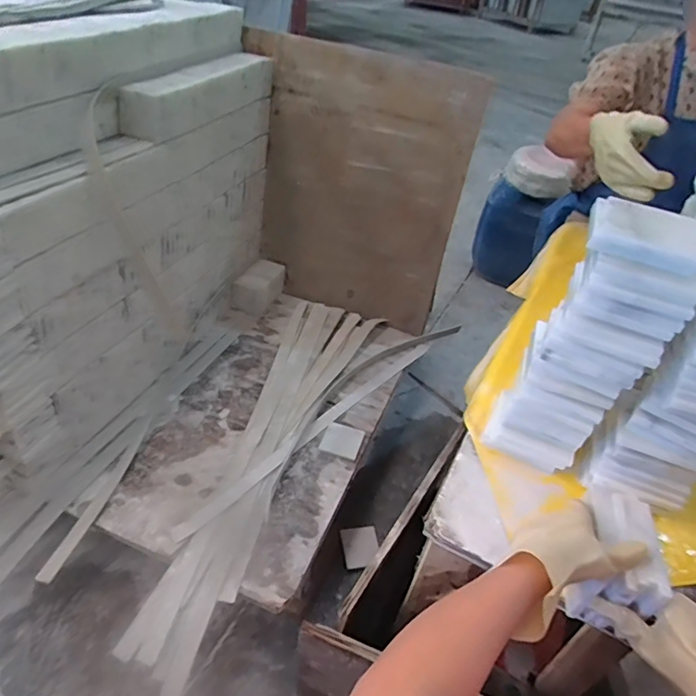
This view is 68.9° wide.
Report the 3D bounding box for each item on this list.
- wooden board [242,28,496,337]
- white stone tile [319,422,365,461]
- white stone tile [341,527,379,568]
[{"bbox_3d":[-0.003,-0.491,1.621,0.701,0.818,0.043,20,38,11],"label":"wooden board"},{"bbox_3d":[-0.014,0.245,1.350,0.102,0.010,0.100,17,42,10],"label":"white stone tile"},{"bbox_3d":[0.035,0.530,1.354,0.093,0.009,0.098,-7,64,-7],"label":"white stone tile"}]

